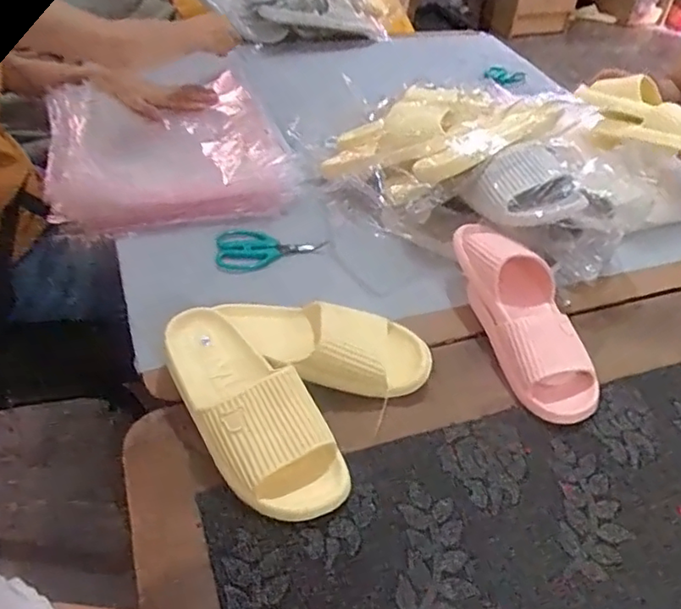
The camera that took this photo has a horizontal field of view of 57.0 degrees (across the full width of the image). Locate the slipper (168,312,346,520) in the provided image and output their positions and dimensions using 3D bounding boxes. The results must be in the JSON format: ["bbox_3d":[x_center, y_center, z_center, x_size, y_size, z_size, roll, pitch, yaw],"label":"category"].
[{"bbox_3d":[-0.101,0.097,0.623,0.097,0.083,0.258,-26,51,-30],"label":"slipper"}]

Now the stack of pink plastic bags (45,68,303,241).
[{"bbox_3d":[-0.291,-0.263,1.001,0.354,0.093,0.419,-14,44,-19],"label":"stack of pink plastic bags"}]

